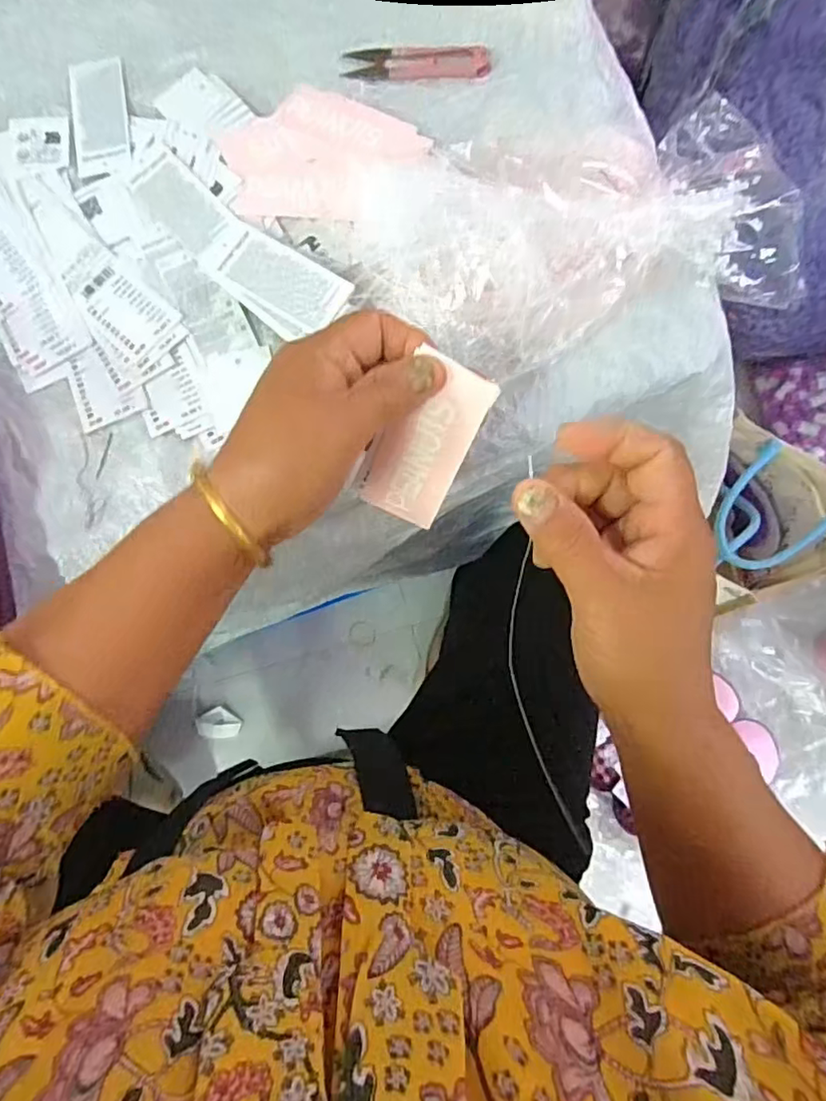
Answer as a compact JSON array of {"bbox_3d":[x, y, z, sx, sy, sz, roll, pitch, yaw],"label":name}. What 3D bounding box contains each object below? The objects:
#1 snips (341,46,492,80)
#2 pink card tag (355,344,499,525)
[{"bbox_3d":[0.003,-0.345,0.412,0.100,0.007,0.028,3,81,0],"label":"snips"},{"bbox_3d":[0.006,-0.056,0.311,0.044,0.095,0.004,26,39,-2],"label":"pink card tag"}]

